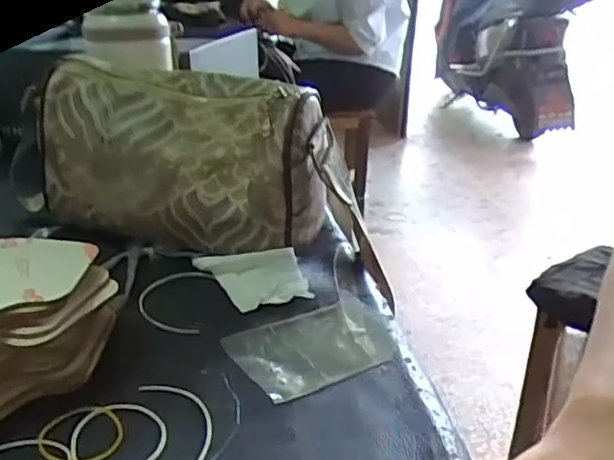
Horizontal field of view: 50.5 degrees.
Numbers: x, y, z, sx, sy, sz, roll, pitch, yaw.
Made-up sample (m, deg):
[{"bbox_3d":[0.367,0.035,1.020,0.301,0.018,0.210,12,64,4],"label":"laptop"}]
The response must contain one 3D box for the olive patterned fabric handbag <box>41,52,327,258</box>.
[{"bbox_3d":[-0.100,-0.045,0.539,0.233,0.153,0.078,8,25,12],"label":"olive patterned fabric handbag"}]

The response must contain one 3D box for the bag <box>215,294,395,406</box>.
[{"bbox_3d":[0.005,0.075,0.444,0.106,0.014,0.076,-14,29,-32],"label":"bag"}]

